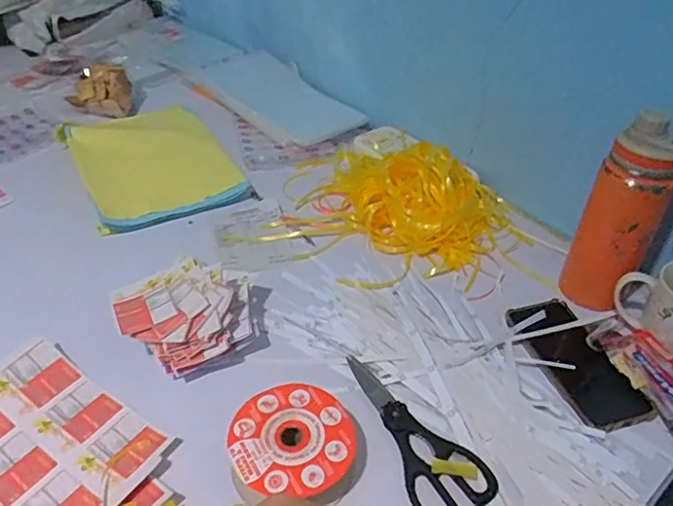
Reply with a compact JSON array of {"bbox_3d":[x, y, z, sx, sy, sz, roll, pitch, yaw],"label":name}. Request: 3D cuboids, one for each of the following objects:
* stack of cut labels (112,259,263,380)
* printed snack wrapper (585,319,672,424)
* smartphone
[{"bbox_3d":[-0.154,0.065,0.601,0.147,0.065,0.121,-22,46,-23],"label":"stack of cut labels"},{"bbox_3d":[0.324,0.115,0.579,0.062,0.029,0.141,-16,44,-18],"label":"printed snack wrapper"},{"bbox_3d":[0.256,0.112,0.592,0.077,0.011,0.163,-12,43,-14],"label":"smartphone"}]

